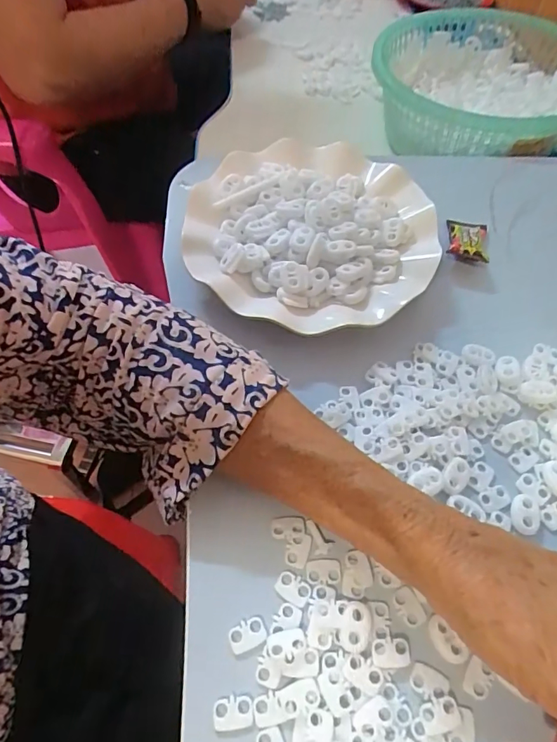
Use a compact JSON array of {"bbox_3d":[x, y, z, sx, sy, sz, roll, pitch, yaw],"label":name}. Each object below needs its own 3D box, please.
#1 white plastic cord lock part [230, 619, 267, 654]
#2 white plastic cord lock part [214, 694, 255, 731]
[{"bbox_3d":[-0.015,0.129,0.227,0.018,0.004,0.013,-17,59,-13],"label":"white plastic cord lock part"},{"bbox_3d":[-0.021,0.155,0.211,0.018,0.004,0.013,-3,56,-4],"label":"white plastic cord lock part"}]

